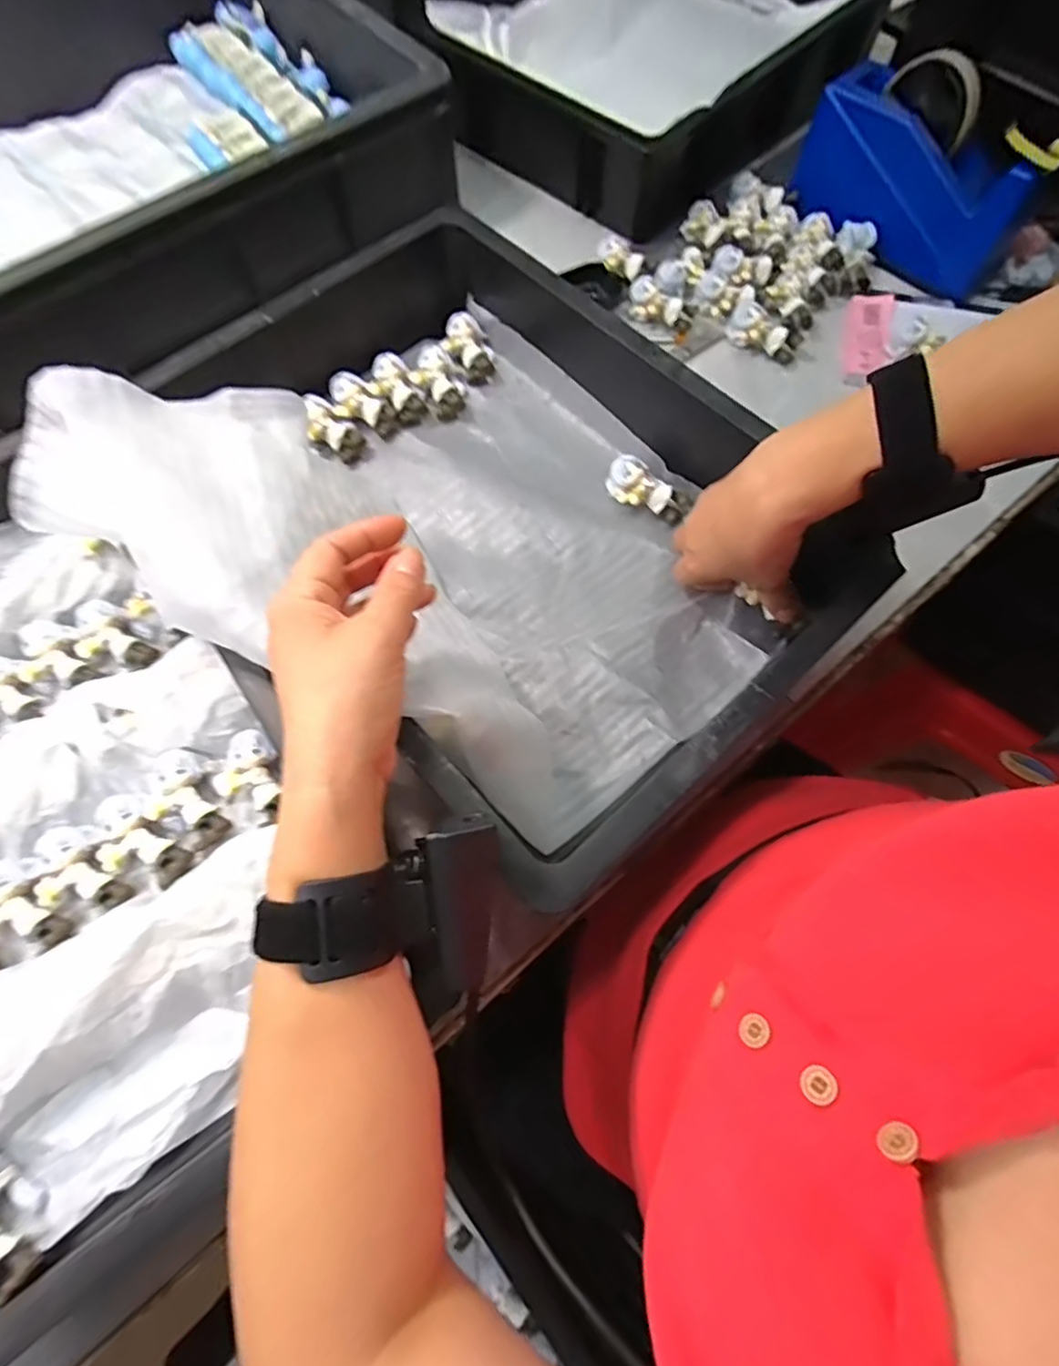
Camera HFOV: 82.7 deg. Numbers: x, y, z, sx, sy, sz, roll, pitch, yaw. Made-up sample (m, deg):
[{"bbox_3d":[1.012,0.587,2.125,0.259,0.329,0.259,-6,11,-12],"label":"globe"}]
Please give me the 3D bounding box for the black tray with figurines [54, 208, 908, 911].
[{"bbox_3d":[-0.027,-0.107,0.410,0.432,0.093,0.335,38,74,14],"label":"black tray with figurines"}]

